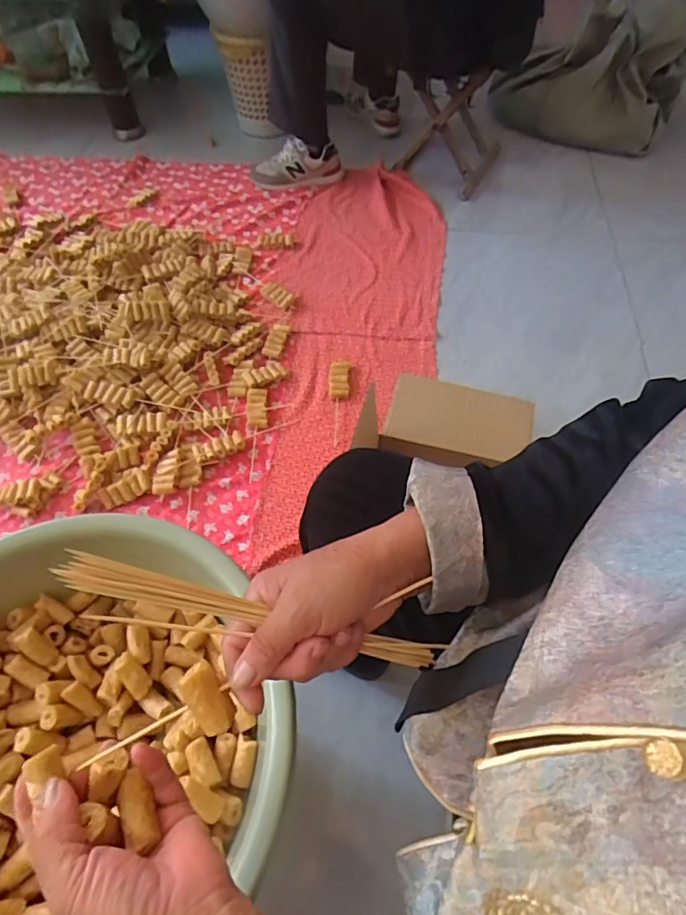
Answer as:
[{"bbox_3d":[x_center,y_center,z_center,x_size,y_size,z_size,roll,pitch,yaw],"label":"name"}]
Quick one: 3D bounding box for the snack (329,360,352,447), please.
[{"bbox_3d":[-0.009,-0.122,1.081,0.044,0.018,0.217,1,58,3],"label":"snack"}]

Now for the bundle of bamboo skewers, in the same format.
[{"bbox_3d":[-0.040,0.097,0.315,0.240,0.015,0.017,23,55,-23],"label":"bundle of bamboo skewers"}]

